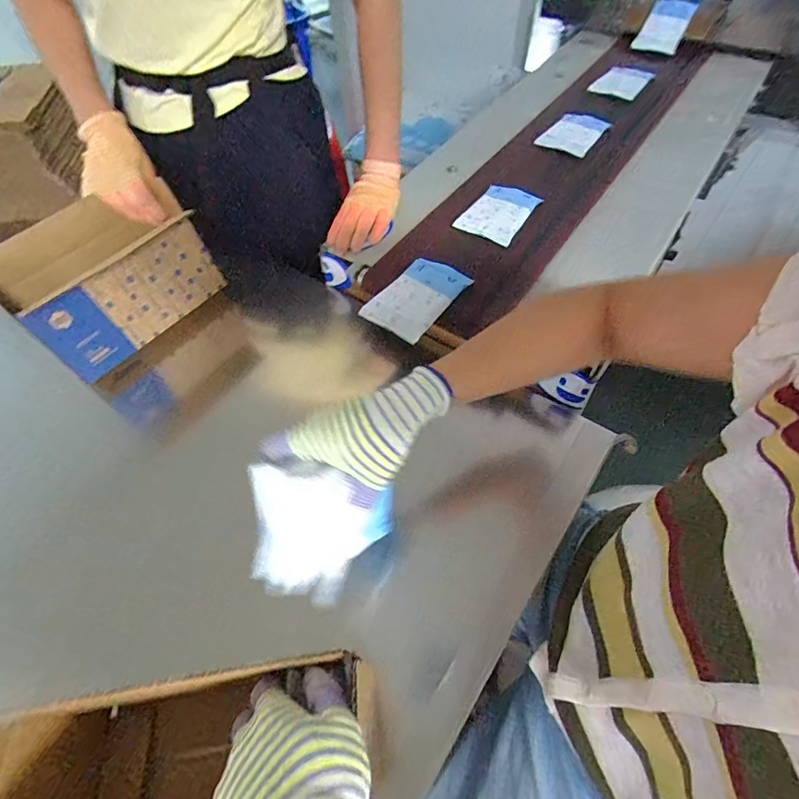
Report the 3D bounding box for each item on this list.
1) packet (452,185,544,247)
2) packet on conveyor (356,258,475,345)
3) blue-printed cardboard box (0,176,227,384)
[{"bbox_3d":[0.150,-0.282,0.670,0.081,0.019,0.131,31,63,21],"label":"packet"},{"bbox_3d":[0.024,-0.133,0.566,0.087,0.018,0.133,33,64,22],"label":"packet on conveyor"},{"bbox_3d":[-0.404,-0.173,0.618,0.141,0.144,0.252,35,65,23],"label":"blue-printed cardboard box"}]

